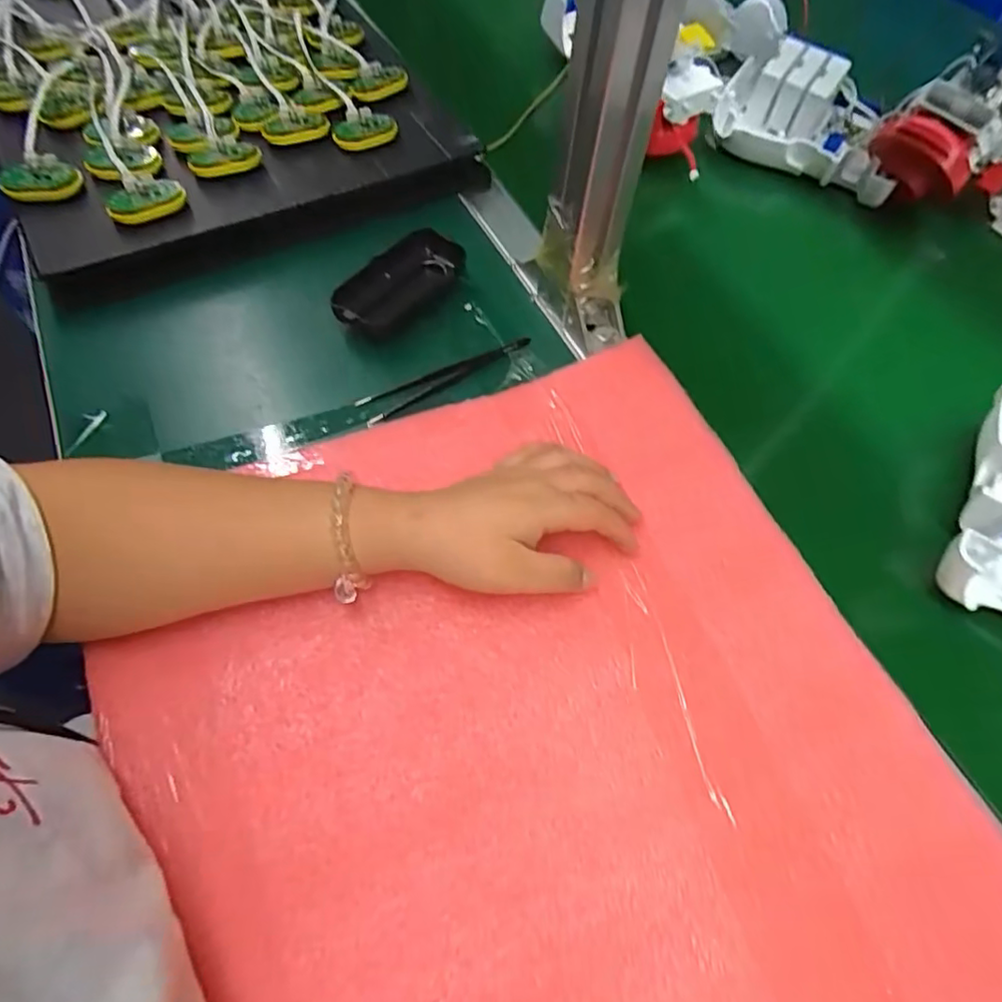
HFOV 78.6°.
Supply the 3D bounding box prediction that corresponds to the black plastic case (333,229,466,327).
[{"bbox_3d":[-0.077,-0.166,0.460,0.046,0.027,0.116,41,65,19],"label":"black plastic case"}]

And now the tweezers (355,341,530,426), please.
[{"bbox_3d":[-0.036,-0.085,0.433,0.131,0.007,0.024,-24,63,-16],"label":"tweezers"}]

